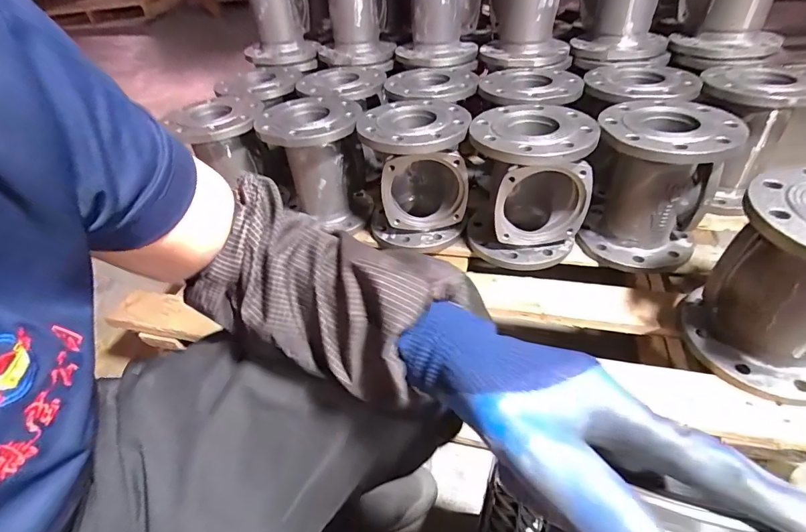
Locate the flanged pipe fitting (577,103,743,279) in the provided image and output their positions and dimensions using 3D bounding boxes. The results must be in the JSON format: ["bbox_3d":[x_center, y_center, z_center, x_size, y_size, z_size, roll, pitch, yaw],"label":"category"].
[{"bbox_3d":[0.409,-0.138,0.690,0.186,0.223,0.197,20,48,25],"label":"flanged pipe fitting"}]

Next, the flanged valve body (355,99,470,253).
[{"bbox_3d":[0.024,-0.175,0.773,0.183,0.205,0.177,-2,42,4],"label":"flanged valve body"}]

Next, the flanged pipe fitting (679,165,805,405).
[{"bbox_3d":[0.473,0.023,0.492,0.172,0.218,0.184,-3,42,2],"label":"flanged pipe fitting"}]

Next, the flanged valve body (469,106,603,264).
[{"bbox_3d":[0.214,-0.138,0.717,0.197,0.217,0.183,9,44,15],"label":"flanged valve body"}]

